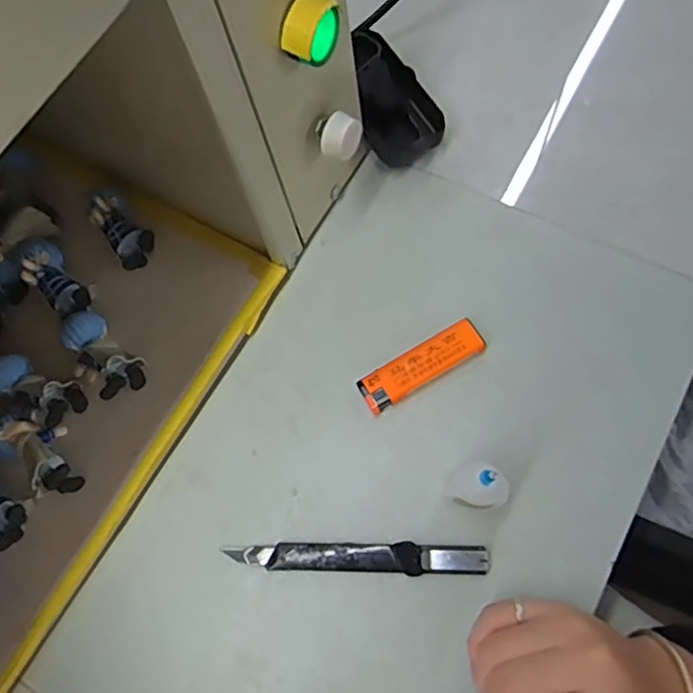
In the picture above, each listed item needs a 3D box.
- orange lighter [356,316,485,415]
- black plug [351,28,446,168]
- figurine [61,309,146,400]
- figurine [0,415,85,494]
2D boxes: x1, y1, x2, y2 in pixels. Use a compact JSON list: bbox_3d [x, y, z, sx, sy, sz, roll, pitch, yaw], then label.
[{"bbox_3d":[0.045,0.011,0.357,0.079,0.012,0.023,-30,71,-5],"label":"orange lighter"},{"bbox_3d":[0.026,-0.178,0.418,0.049,0.024,0.104,-26,70,-3],"label":"black plug"},{"bbox_3d":[-0.153,0.006,0.358,0.059,0.020,0.034,42,80,17],"label":"figurine"},{"bbox_3d":[-0.180,0.059,0.342,0.059,0.025,0.029,32,77,15],"label":"figurine"}]

